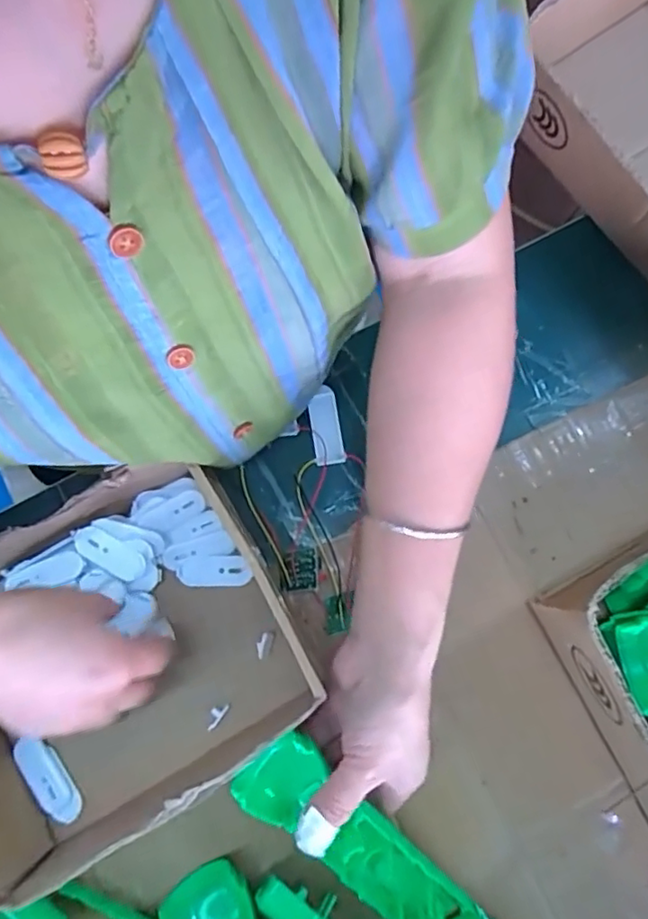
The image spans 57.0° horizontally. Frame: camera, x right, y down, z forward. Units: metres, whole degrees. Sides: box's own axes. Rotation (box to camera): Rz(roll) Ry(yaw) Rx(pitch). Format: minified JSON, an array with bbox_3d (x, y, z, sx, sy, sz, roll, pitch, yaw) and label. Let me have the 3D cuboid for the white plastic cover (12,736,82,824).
[{"bbox_3d":[-0.173,0.199,0.373,0.022,0.004,0.058,-41,83,-7],"label":"white plastic cover"}]

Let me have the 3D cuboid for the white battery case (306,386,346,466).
[{"bbox_3d":[0.001,-0.023,0.422,0.021,0.006,0.054,-10,80,-3],"label":"white battery case"}]

